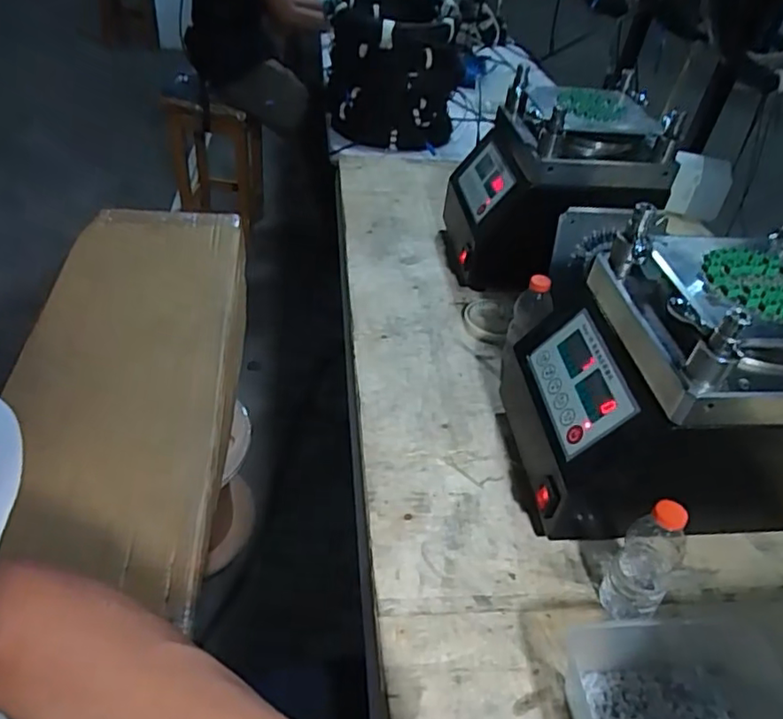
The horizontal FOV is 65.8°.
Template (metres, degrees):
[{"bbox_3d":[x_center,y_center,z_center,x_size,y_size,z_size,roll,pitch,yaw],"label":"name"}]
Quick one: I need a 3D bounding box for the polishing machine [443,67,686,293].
[{"bbox_3d":[0.256,-0.270,0.979,0.289,0.286,0.220,6,41,-3],"label":"polishing machine"}]

